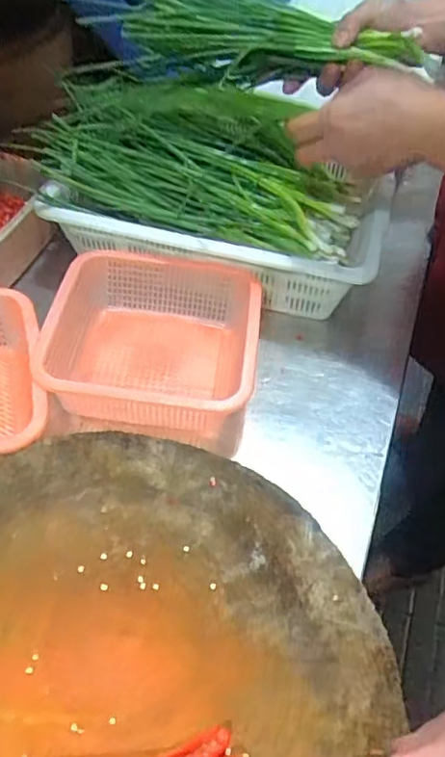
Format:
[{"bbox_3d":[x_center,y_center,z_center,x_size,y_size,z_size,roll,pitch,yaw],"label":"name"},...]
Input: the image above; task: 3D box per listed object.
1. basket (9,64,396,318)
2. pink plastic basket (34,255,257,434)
[{"bbox_3d":[-0.032,-0.230,0.728,0.438,0.153,0.246,18,51,11],"label":"basket"},{"bbox_3d":[-0.070,-0.036,0.632,0.206,0.082,0.204,8,50,3],"label":"pink plastic basket"}]

